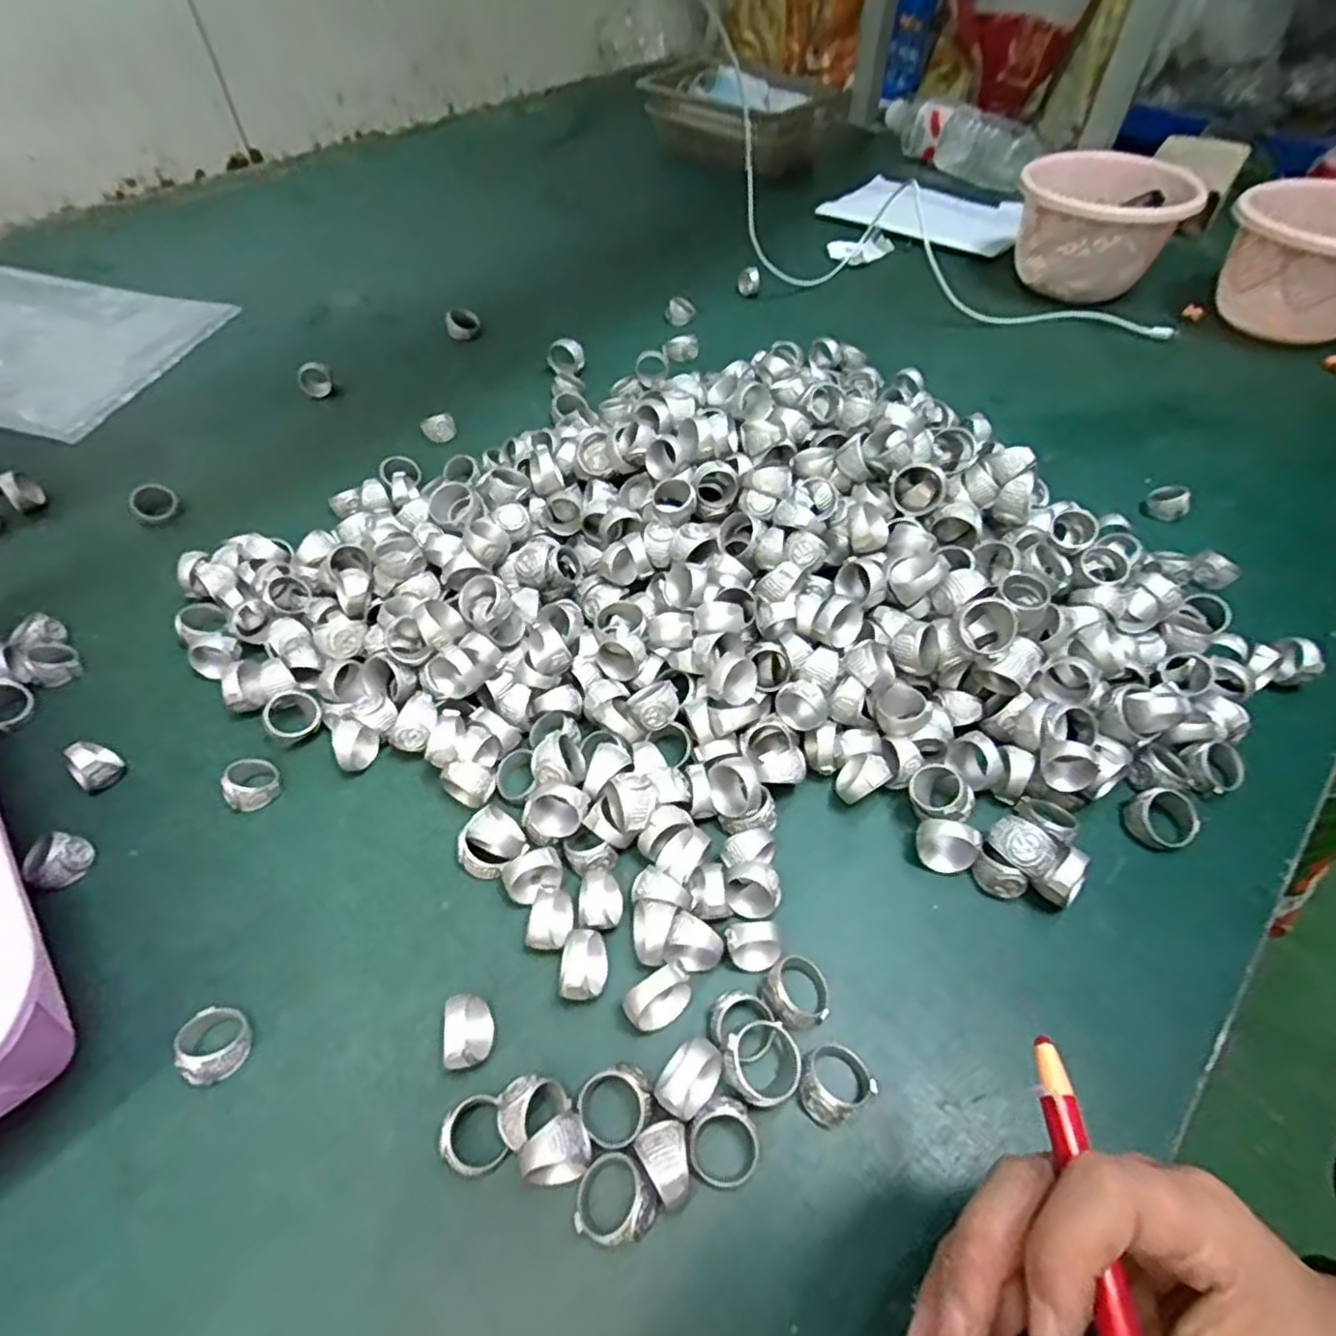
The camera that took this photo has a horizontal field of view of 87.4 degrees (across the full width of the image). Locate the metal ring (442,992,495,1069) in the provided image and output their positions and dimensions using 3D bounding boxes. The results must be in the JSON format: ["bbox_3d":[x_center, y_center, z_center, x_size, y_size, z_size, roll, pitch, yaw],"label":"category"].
[{"bbox_3d":[-0.076,0.140,0.269,0.016,0.025,0.027,-7,52,-7],"label":"metal ring"}]

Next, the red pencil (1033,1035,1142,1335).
[{"bbox_3d":[0.103,0.132,0.172,0.008,0.006,0.072,5,51,-2],"label":"red pencil"}]

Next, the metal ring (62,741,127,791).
[{"bbox_3d":[-0.282,0.047,0.344,0.015,0.026,0.019,28,53,16],"label":"metal ring"}]

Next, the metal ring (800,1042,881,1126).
[{"bbox_3d":[0.063,0.153,0.261,0.028,0.015,0.024,-33,59,-24],"label":"metal ring"}]

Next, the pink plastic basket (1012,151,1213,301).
[{"bbox_3d":[0.413,-0.408,0.670,0.140,0.106,0.128,-30,58,-22],"label":"pink plastic basket"}]

